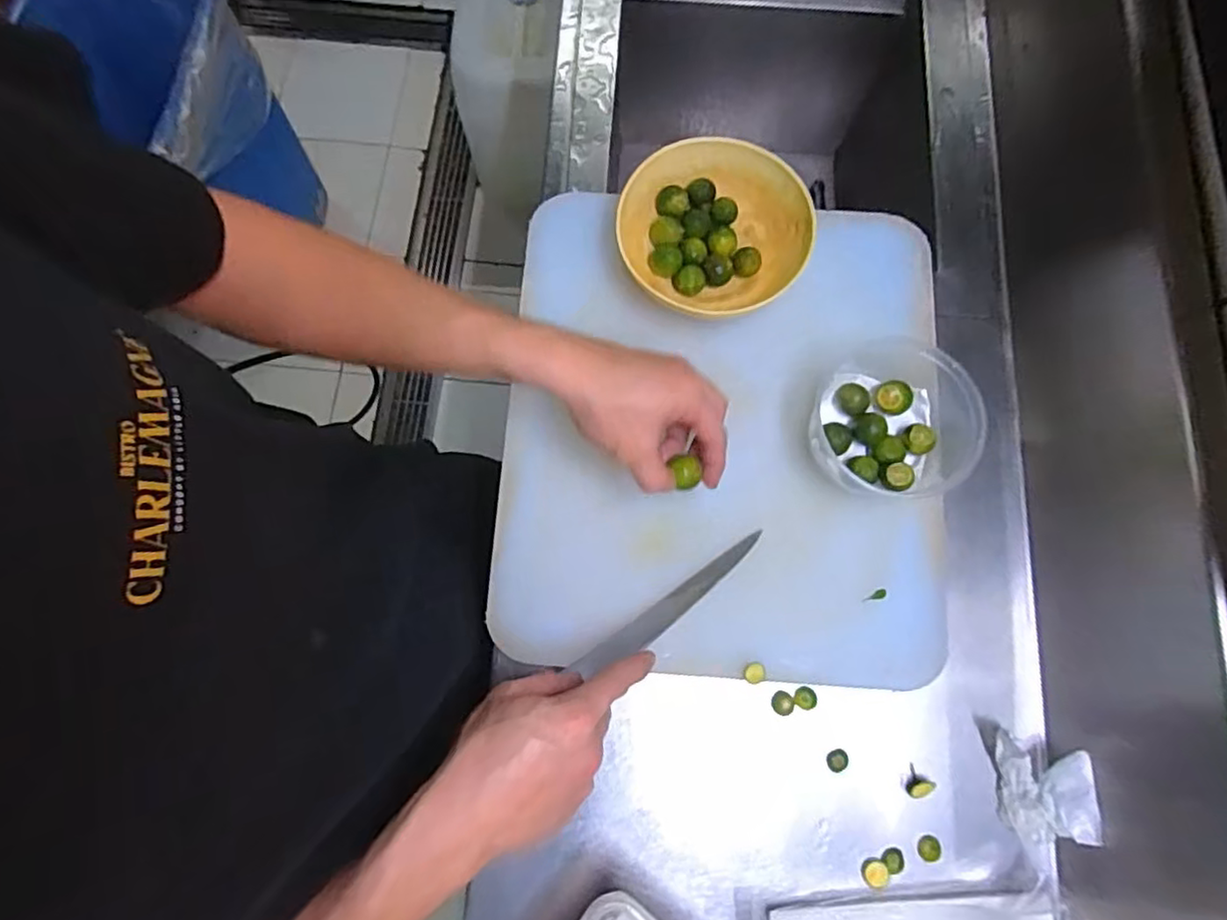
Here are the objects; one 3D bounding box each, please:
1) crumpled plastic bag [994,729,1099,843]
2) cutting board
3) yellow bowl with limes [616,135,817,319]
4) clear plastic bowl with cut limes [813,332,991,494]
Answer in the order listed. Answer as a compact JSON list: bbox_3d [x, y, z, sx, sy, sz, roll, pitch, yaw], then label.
[{"bbox_3d":[0.303,0.231,0.452,0.047,0.042,0.069,-4,76,-2],"label":"crumpled plastic bag"},{"bbox_3d":[0.088,-0.028,0.512,0.338,0.027,0.377,4,76,0],"label":"cutting board"},{"bbox_3d":[0.081,-0.187,0.521,0.146,0.053,0.124,-8,76,-3],"label":"yellow bowl with limes"},{"bbox_3d":[0.212,-0.032,0.479,0.108,0.061,0.112,0,76,-1],"label":"clear plastic bowl with cut limes"}]

